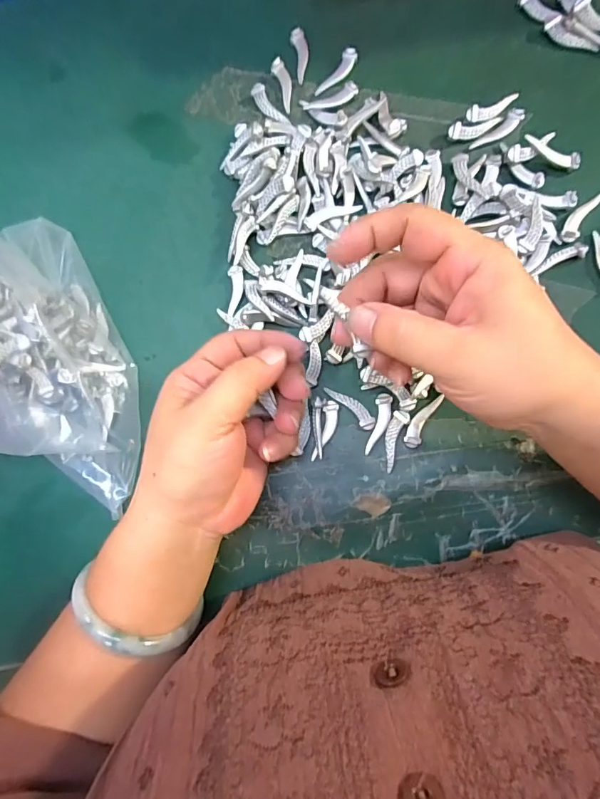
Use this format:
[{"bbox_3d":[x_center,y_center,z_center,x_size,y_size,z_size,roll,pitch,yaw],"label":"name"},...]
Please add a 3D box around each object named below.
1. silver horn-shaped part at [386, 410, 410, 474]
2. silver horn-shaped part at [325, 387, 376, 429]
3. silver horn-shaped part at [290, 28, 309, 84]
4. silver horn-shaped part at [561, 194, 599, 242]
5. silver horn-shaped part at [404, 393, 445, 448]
[{"bbox_3d":[0.058,0.025,0.277,0.010,0.004,0.038,20,85,8],"label":"silver horn-shaped part"},{"bbox_3d":[0.033,0.004,0.282,0.011,0.004,0.037,-43,80,-1],"label":"silver horn-shaped part"},{"bbox_3d":[0.001,-0.246,0.317,0.011,0.005,0.040,-10,81,5],"label":"silver horn-shaped part"},{"bbox_3d":[0.179,-0.117,0.282,0.011,0.004,0.039,33,87,9],"label":"silver horn-shaped part"},{"bbox_3d":[0.076,0.013,0.277,0.011,0.005,0.036,27,86,9],"label":"silver horn-shaped part"}]

